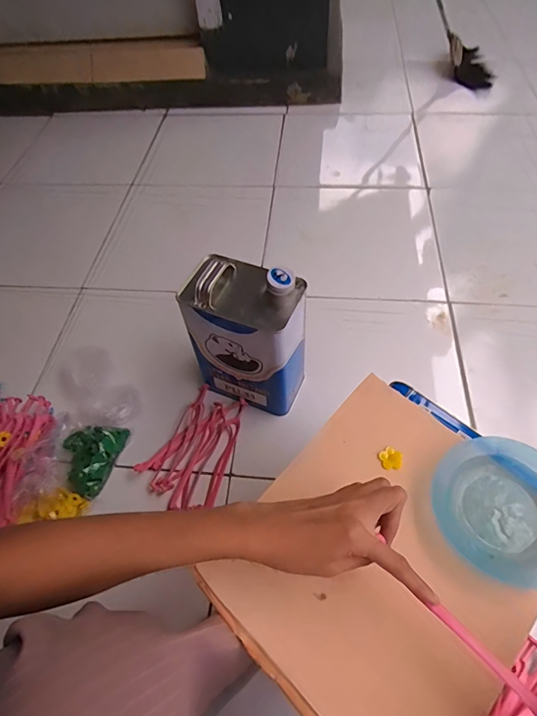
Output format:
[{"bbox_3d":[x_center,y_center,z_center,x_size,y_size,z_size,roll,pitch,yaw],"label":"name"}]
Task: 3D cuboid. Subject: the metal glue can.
[{"bbox_3d":[-0.033,-0.031,0.669,0.170,0.249,0.111,20,59,16],"label":"metal glue can"}]

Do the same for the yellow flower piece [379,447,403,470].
[{"bbox_3d":[0.127,0.103,0.433,0.023,0.005,0.022,-1,56,2],"label":"yellow flower piece"}]

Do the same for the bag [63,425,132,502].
[{"bbox_3d":[-0.294,0.159,0.684,0.088,0.038,0.120,12,57,11],"label":"bag"}]

